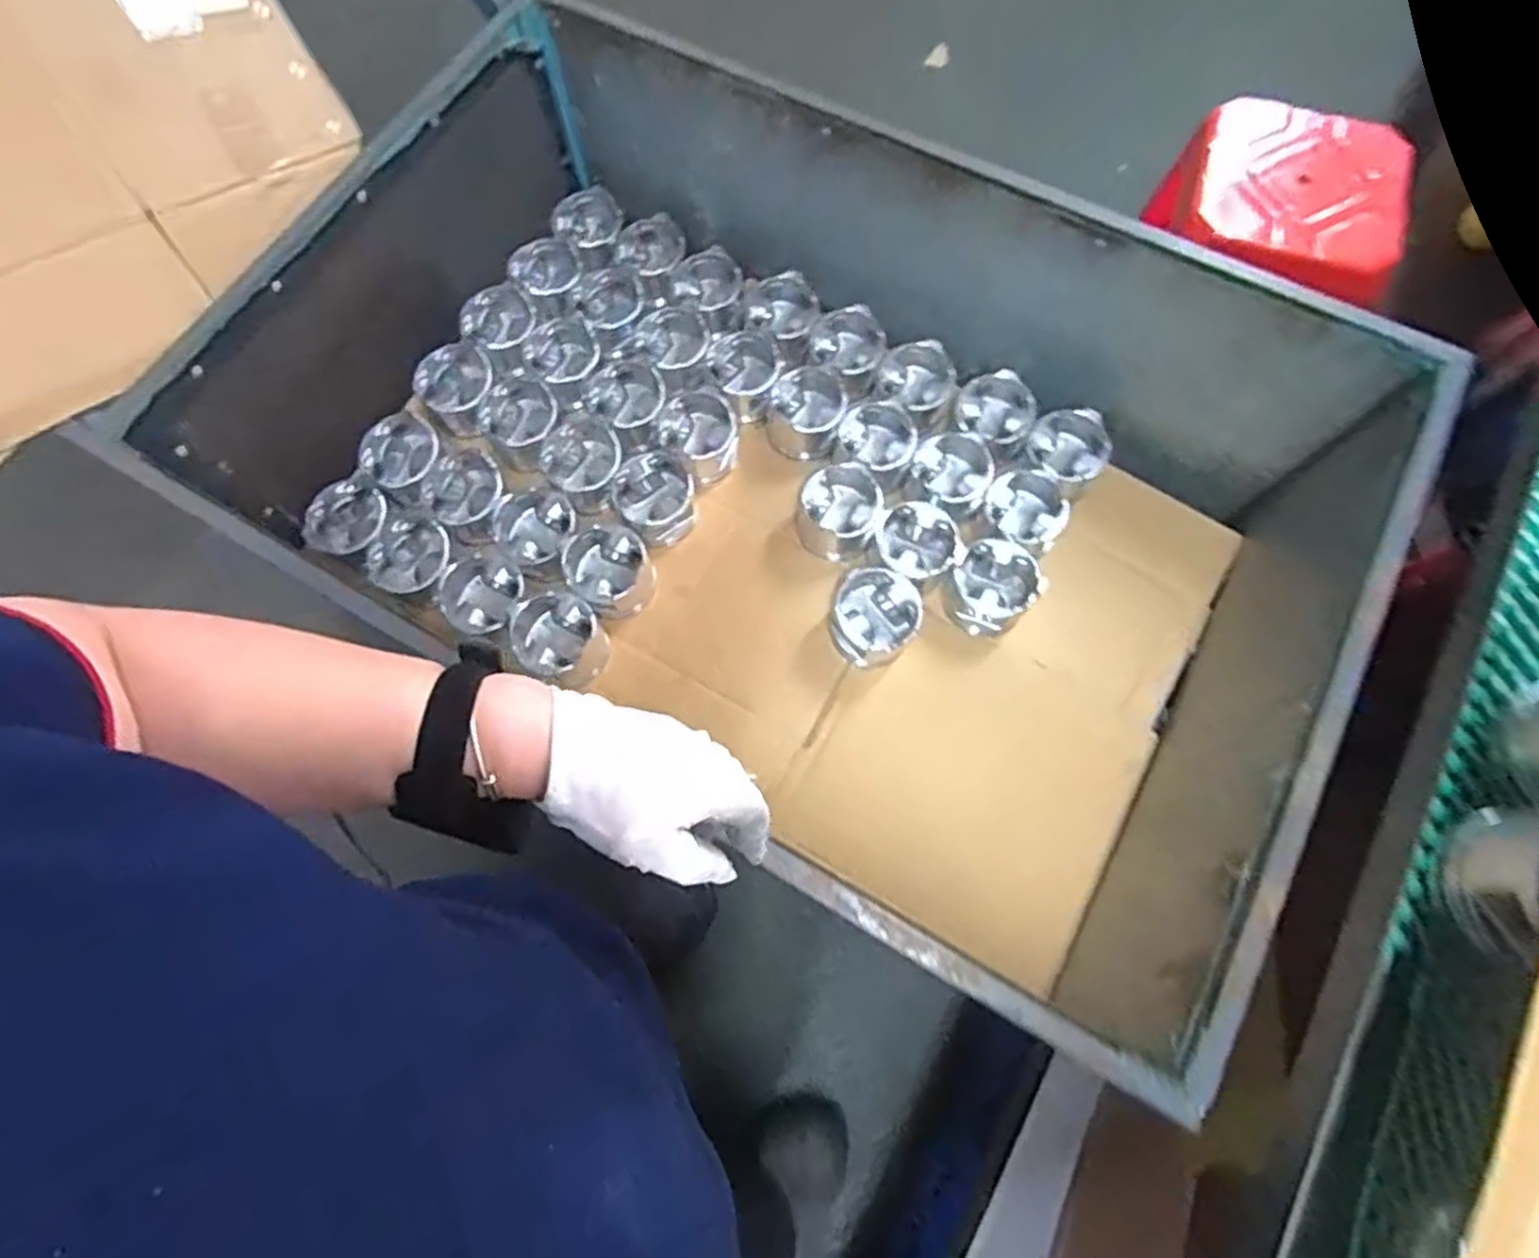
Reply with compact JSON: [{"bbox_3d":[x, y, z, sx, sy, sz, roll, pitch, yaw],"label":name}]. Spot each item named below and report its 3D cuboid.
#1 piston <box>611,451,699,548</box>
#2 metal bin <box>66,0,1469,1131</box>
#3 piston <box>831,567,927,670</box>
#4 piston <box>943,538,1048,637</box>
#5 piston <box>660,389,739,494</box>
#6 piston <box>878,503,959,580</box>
[{"bbox_3d":[-0.144,-0.166,0.965,0.099,0.087,0.093,-1,72,2],"label":"piston"},{"bbox_3d":[0.018,-0.175,0.881,1.108,0.341,0.747,29,75,11],"label":"metal bin"},{"bbox_3d":[0.129,-0.016,0.914,0.103,0.076,0.101,-1,72,2],"label":"piston"},{"bbox_3d":[0.277,-0.046,0.941,0.098,0.100,0.099,-1,72,2],"label":"piston"},{"bbox_3d":[-0.086,-0.250,0.981,0.096,0.073,0.086,-40,75,-11],"label":"piston"},{"bbox_3d":[0.187,-0.102,0.942,0.098,0.054,0.100,-6,72,0],"label":"piston"}]

